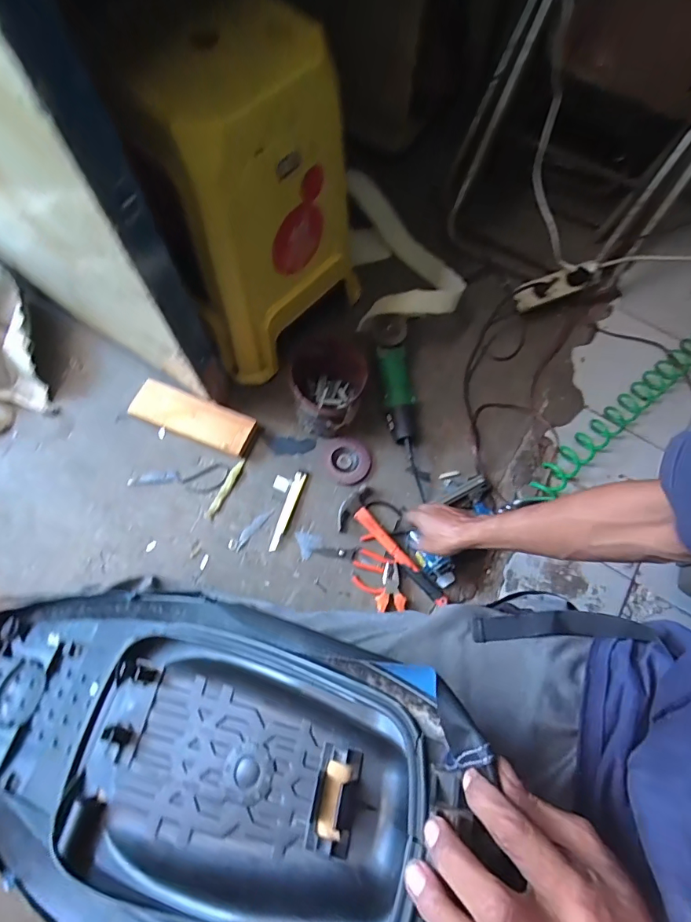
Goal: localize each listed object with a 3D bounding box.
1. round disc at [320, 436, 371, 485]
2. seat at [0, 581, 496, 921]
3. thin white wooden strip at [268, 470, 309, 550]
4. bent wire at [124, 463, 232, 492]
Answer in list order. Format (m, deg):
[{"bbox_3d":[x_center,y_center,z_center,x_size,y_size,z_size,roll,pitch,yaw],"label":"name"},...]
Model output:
[{"bbox_3d":[0.001,-0.002,0.884,0.096,0.014,0.092,1,69,-2],"label":"round disc"},{"bbox_3d":[-0.203,0.274,0.442,0.643,0.094,0.255,-2,66,26],"label":"seat"},{"bbox_3d":[-0.110,0.093,0.849,0.023,0.015,0.159,18,69,4],"label":"thin white wooden strip"},{"bbox_3d":[-0.318,0.039,0.851,0.185,0.010,0.053,-7,70,-5],"label":"bent wire"}]

